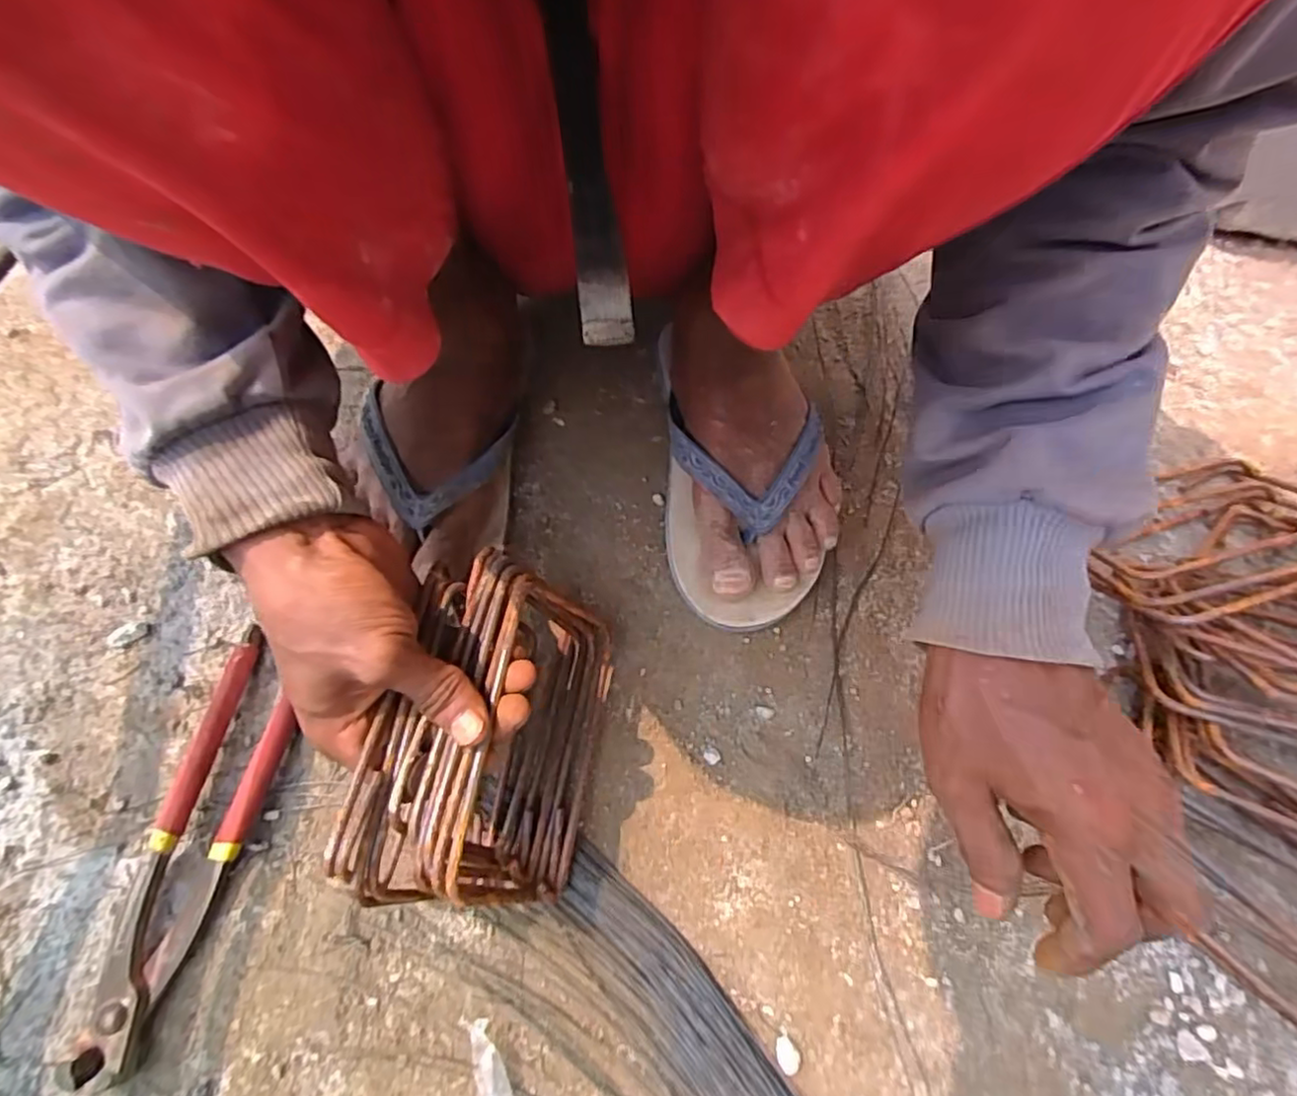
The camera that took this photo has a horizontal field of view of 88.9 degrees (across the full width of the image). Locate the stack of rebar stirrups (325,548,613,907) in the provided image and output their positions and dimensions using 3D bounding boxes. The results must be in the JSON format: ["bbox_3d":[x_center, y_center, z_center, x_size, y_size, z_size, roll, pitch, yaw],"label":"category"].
[{"bbox_3d":[-0.074,0.091,0.334,0.088,0.101,0.158,8,63,2],"label":"stack of rebar stirrups"}]

